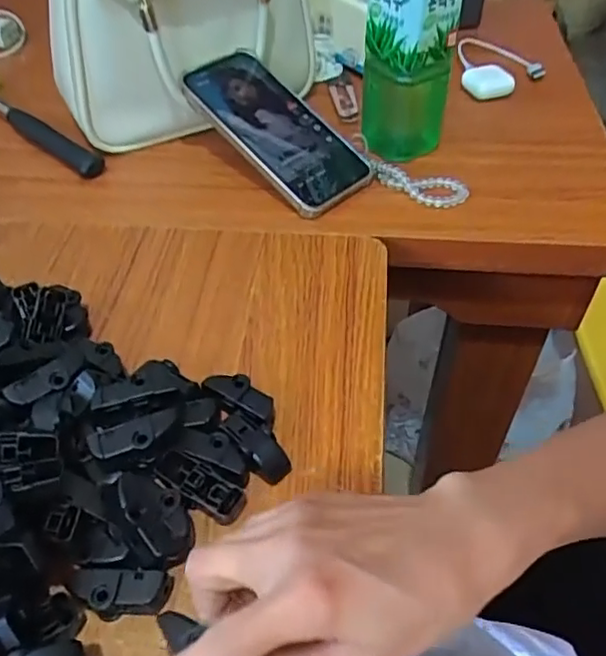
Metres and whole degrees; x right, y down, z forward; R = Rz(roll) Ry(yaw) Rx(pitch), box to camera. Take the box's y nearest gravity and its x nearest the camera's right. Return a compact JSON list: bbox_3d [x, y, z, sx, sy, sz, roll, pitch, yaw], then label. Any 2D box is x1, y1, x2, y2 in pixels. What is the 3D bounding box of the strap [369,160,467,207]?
[{"bbox_3d":[0.096,-0.120,0.505,0.081,0.016,0.033,14,49,13],"label":"strap"}]

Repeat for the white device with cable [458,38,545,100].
[{"bbox_3d":[0.210,-0.278,0.646,0.083,0.021,0.115,2,47,2],"label":"white device with cable"}]

